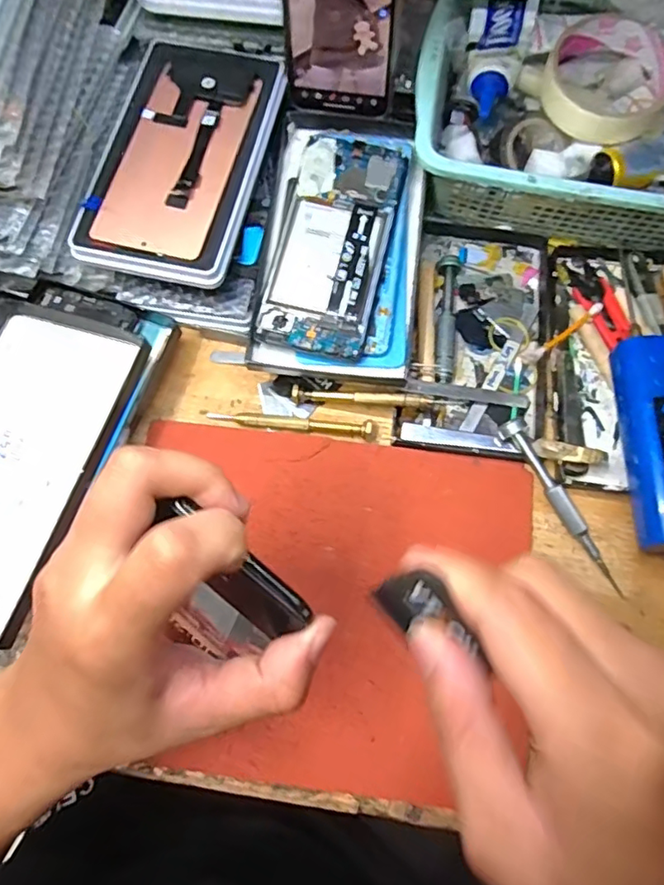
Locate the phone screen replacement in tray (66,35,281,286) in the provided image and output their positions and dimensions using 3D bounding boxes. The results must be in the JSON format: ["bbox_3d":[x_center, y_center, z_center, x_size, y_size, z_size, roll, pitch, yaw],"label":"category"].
[{"bbox_3d":[-0.100,-0.194,0.390,0.102,0.012,0.180,12,73,4],"label":"phone screen replacement in tray"}]

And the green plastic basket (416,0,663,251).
[{"bbox_3d":[0.197,-0.231,0.412,0.270,0.069,0.187,9,73,3],"label":"green plastic basket"}]

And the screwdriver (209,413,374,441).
[{"bbox_3d":[-0.027,-0.014,0.385,0.112,0.009,0.010,7,73,2],"label":"screwdriver"}]

